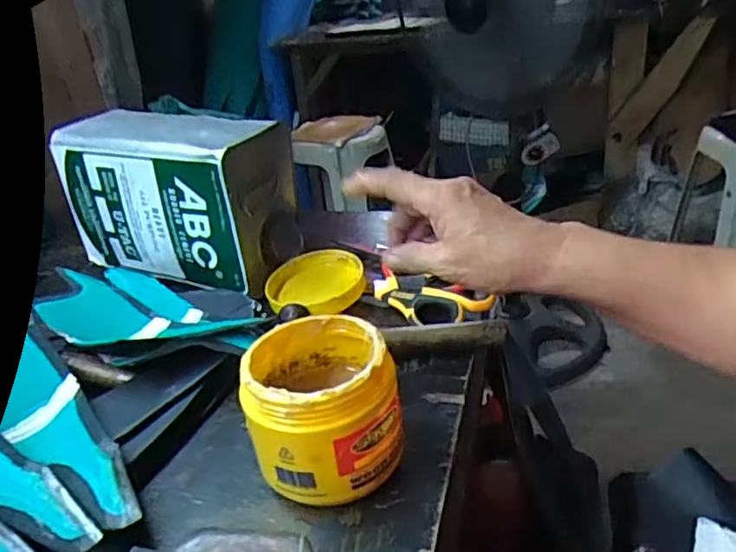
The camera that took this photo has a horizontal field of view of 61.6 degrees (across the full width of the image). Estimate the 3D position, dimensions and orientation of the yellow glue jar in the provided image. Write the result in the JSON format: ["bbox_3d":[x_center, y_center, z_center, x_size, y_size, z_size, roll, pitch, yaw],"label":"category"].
[{"bbox_3d":[-0.032,0.076,0.390,0.090,0.069,0.098,-5,28,2],"label":"yellow glue jar"}]

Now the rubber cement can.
[{"bbox_3d":[-0.201,-0.089,0.641,0.242,0.136,0.114,6,32,23],"label":"rubber cement can"}]

